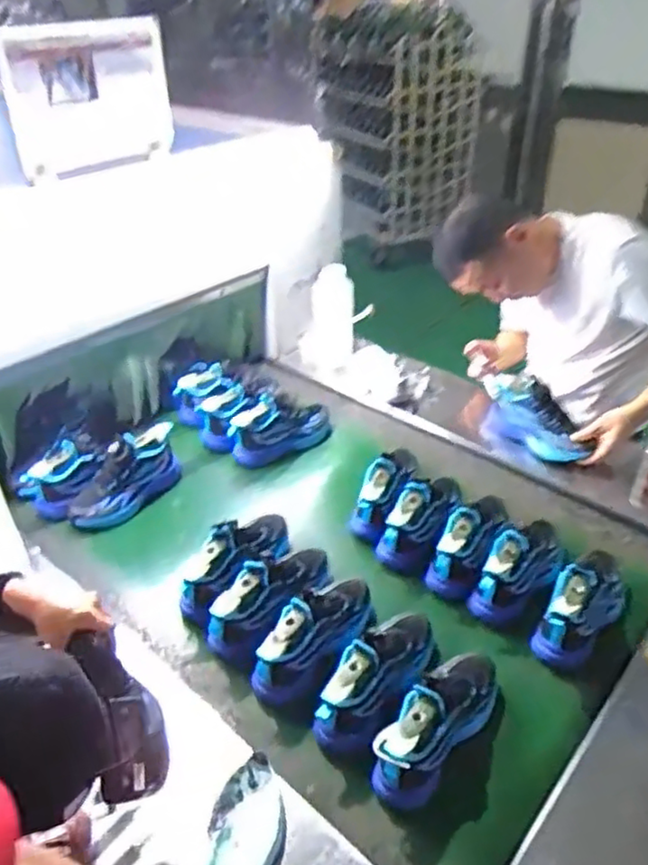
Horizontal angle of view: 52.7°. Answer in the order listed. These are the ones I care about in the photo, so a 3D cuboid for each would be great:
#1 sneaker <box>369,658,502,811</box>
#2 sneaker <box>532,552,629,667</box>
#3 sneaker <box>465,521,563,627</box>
[{"bbox_3d":[0.159,0.376,0.875,0.084,0.108,0.247,26,43,33],"label":"sneaker"},{"bbox_3d":[0.412,0.265,1.028,0.196,0.128,0.078,-30,44,-34],"label":"sneaker"},{"bbox_3d":[0.345,0.225,1.108,0.091,0.127,0.241,26,43,33],"label":"sneaker"}]

